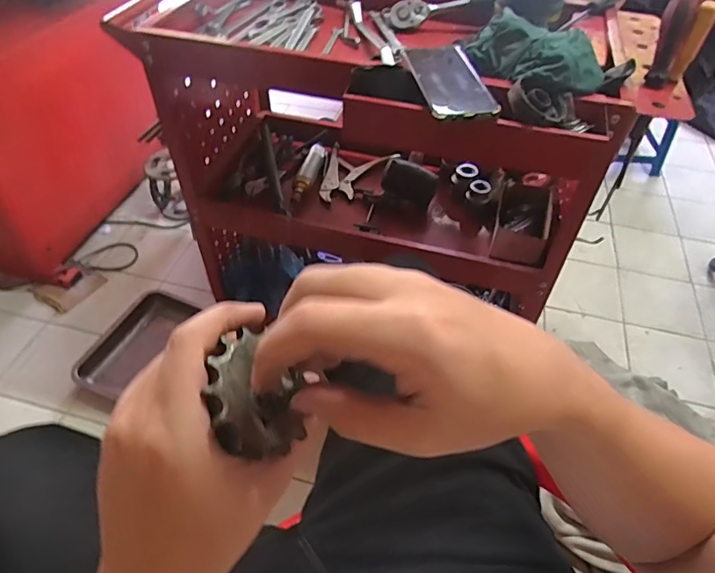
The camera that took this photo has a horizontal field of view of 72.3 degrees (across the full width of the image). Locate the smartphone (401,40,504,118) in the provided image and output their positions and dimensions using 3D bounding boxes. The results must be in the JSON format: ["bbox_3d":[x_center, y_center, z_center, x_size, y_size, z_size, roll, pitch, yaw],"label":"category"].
[{"bbox_3d":[0.109,-0.250,0.579,0.082,0.010,0.158,-6,48,-8],"label":"smartphone"}]

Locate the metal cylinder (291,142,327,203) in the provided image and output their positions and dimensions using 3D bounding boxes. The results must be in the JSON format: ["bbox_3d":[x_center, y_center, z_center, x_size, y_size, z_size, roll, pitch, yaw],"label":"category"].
[{"bbox_3d":[-0.100,-0.236,1.009,0.037,0.032,0.167,13,48,9],"label":"metal cylinder"}]

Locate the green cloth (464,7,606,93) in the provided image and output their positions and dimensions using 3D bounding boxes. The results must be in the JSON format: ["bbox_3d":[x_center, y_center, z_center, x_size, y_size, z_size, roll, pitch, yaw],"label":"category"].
[{"bbox_3d":[0.206,-0.288,0.598,0.085,0.046,0.177,-31,56,-27],"label":"green cloth"}]

